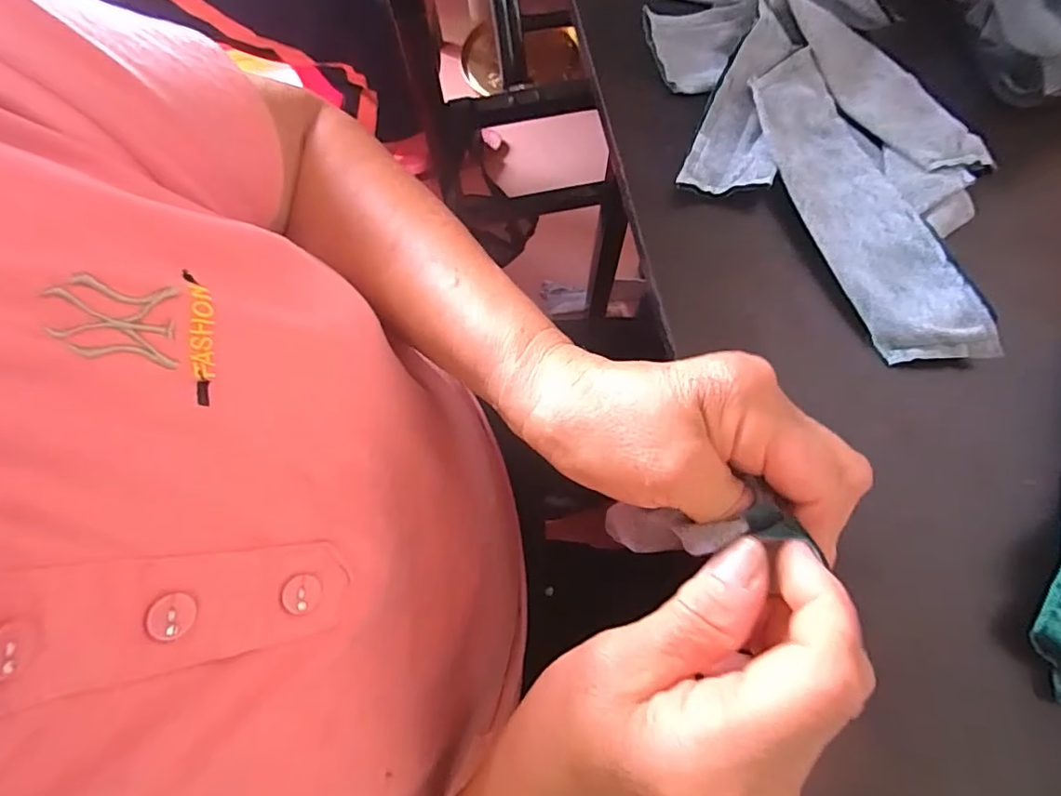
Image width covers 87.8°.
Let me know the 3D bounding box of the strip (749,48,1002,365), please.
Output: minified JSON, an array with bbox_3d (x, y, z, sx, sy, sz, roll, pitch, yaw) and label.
[{"bbox_3d":[0.173,-0.105,0.295,0.053,0.009,0.190,-17,72,-4],"label":"strip"}]

